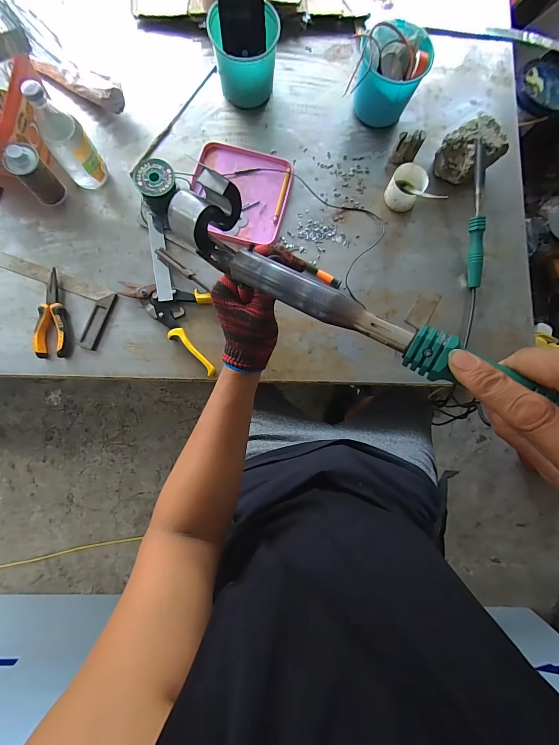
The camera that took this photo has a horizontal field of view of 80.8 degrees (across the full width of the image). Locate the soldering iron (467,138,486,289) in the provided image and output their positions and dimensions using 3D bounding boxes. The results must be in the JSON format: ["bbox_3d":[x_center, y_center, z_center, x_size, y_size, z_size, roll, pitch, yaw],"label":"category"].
[{"bbox_3d":[0.366,-0.291,0.607,0.027,0.023,0.258,-3,97,-4],"label":"soldering iron"}]

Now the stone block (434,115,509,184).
[{"bbox_3d":[0.367,-0.426,0.639,0.105,0.074,0.087,-37,87,-6],"label":"stone block"}]

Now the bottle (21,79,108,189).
[{"bbox_3d":[-0.351,-0.383,0.545,0.066,0.163,0.059,-36,87,-6],"label":"bottle"}]

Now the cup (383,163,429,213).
[{"bbox_3d":[0.243,-0.354,0.636,0.064,0.052,0.071,28,83,0],"label":"cup"}]

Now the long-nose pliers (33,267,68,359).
[{"bbox_3d":[-0.404,-0.105,0.584,0.049,0.019,0.155,1,84,-4],"label":"long-nose pliers"}]

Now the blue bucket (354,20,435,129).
[{"bbox_3d":[0.204,-0.556,0.626,0.121,0.114,0.121,0,84,-4],"label":"blue bucket"}]

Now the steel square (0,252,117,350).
[{"bbox_3d":[-0.427,-0.135,0.596,0.243,0.011,0.109,21,83,-1],"label":"steel square"}]

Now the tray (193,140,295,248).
[{"bbox_3d":[-0.077,-0.346,0.637,0.183,0.019,0.194,15,83,-2],"label":"tray"}]

